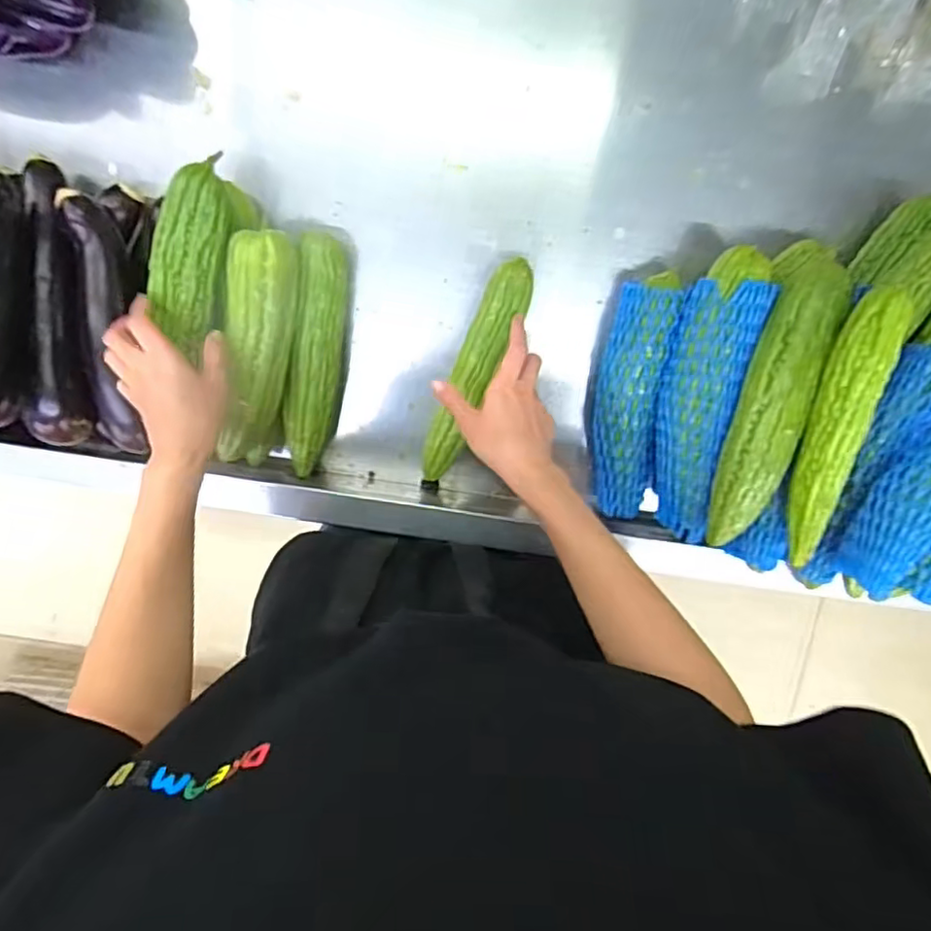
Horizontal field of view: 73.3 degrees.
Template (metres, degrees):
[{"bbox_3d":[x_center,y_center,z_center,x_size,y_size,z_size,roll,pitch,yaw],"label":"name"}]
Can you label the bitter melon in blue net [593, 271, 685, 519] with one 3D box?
[{"bbox_3d":[0.160,-0.063,0.617,0.058,0.067,0.232,3,99,-2],"label":"bitter melon in blue net"}]

